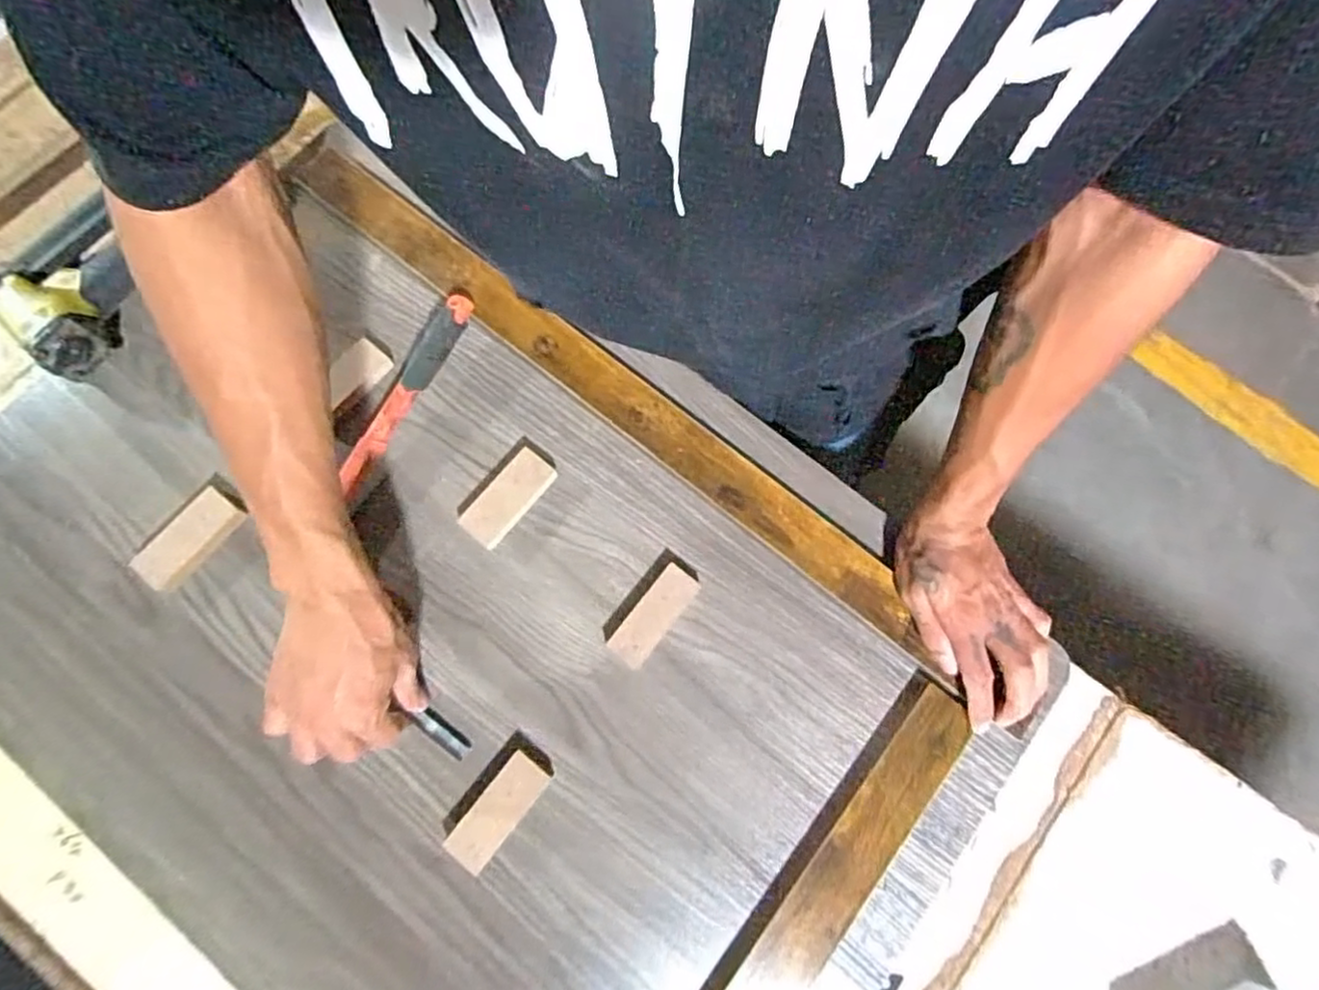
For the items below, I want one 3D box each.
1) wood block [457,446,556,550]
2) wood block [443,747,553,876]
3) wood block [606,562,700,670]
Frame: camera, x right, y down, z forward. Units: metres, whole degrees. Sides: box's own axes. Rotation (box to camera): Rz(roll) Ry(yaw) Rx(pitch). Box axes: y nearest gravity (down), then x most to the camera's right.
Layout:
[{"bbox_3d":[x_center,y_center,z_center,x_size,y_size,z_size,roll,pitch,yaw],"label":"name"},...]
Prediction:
[{"bbox_3d":[-0.121,0.002,0.531,0.034,0.018,0.081,39,78,8],"label":"wood block"},{"bbox_3d":[-0.112,0.219,0.467,0.033,0.017,0.081,37,77,7],"label":"wood block"},{"bbox_3d":[-0.004,0.091,0.503,0.031,0.019,0.079,38,77,7],"label":"wood block"}]

